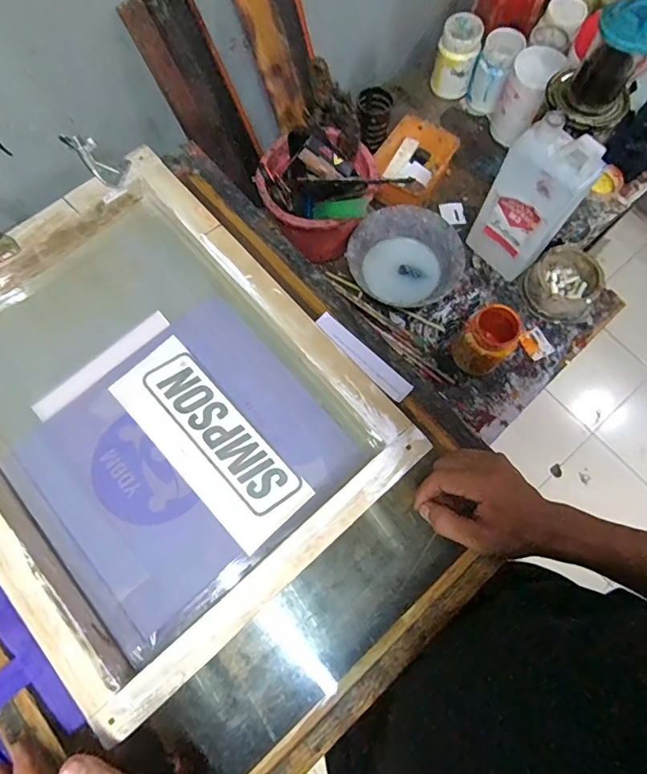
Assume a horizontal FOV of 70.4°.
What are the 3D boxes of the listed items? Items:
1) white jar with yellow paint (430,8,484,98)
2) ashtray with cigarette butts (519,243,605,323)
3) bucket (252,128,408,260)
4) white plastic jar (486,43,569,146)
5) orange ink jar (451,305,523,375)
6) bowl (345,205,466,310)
[{"bbox_3d":[0.216,-0.535,0.754,0.066,0.110,0.056,16,74,6],"label":"white jar with yellow paint"},{"bbox_3d":[0.340,-0.145,0.653,0.088,0.054,0.094,0,73,1],"label":"ashtray with cigarette butts"},{"bbox_3d":[-0.008,-0.263,0.619,0.146,0.154,0.144,0,73,1],"label":"bucket"},{"bbox_3d":[0.308,-0.447,0.711,0.068,0.113,0.094,31,76,10],"label":"white plastic jar"},{"bbox_3d":[0.212,-0.059,0.603,0.062,0.097,0.063,0,73,1],"label":"orange ink jar"},{"bbox_3d":[0.116,-0.181,0.658,0.154,0.060,0.140,0,73,1],"label":"bowl"}]

